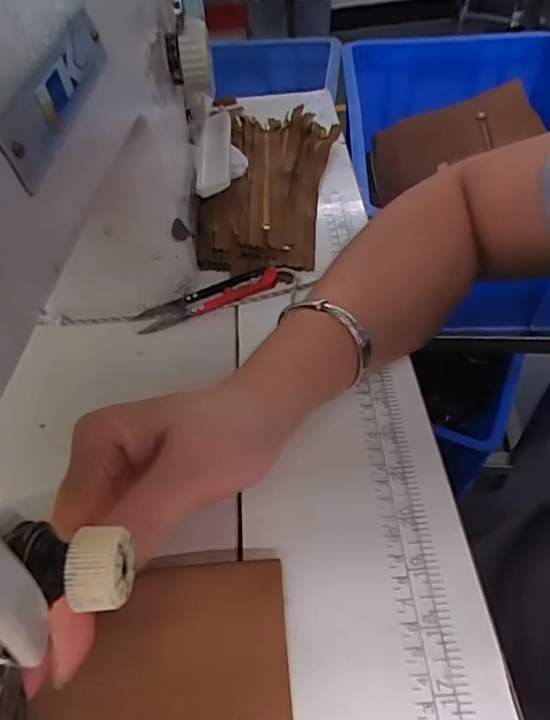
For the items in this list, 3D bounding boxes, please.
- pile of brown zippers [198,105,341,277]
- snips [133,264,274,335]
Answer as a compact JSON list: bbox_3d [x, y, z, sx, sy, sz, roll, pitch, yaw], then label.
[{"bbox_3d":[-0.001,-0.158,0.461,0.109,0.034,0.228,3,49,6],"label":"pile of brown zippers"},{"bbox_3d":[-0.048,-0.044,0.374,0.104,0.013,0.021,-19,50,-13],"label":"snips"}]

